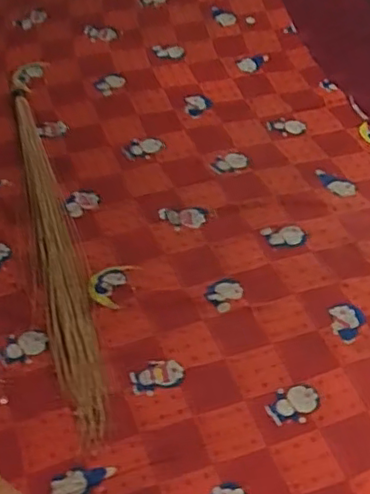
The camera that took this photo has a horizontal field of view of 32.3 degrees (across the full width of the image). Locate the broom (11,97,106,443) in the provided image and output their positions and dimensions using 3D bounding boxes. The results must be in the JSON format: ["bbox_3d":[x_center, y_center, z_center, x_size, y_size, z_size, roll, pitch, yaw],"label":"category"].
[{"bbox_3d":[-0.253,-0.043,1.195,0.088,0.042,0.914,-10,54,-11],"label":"broom"}]

